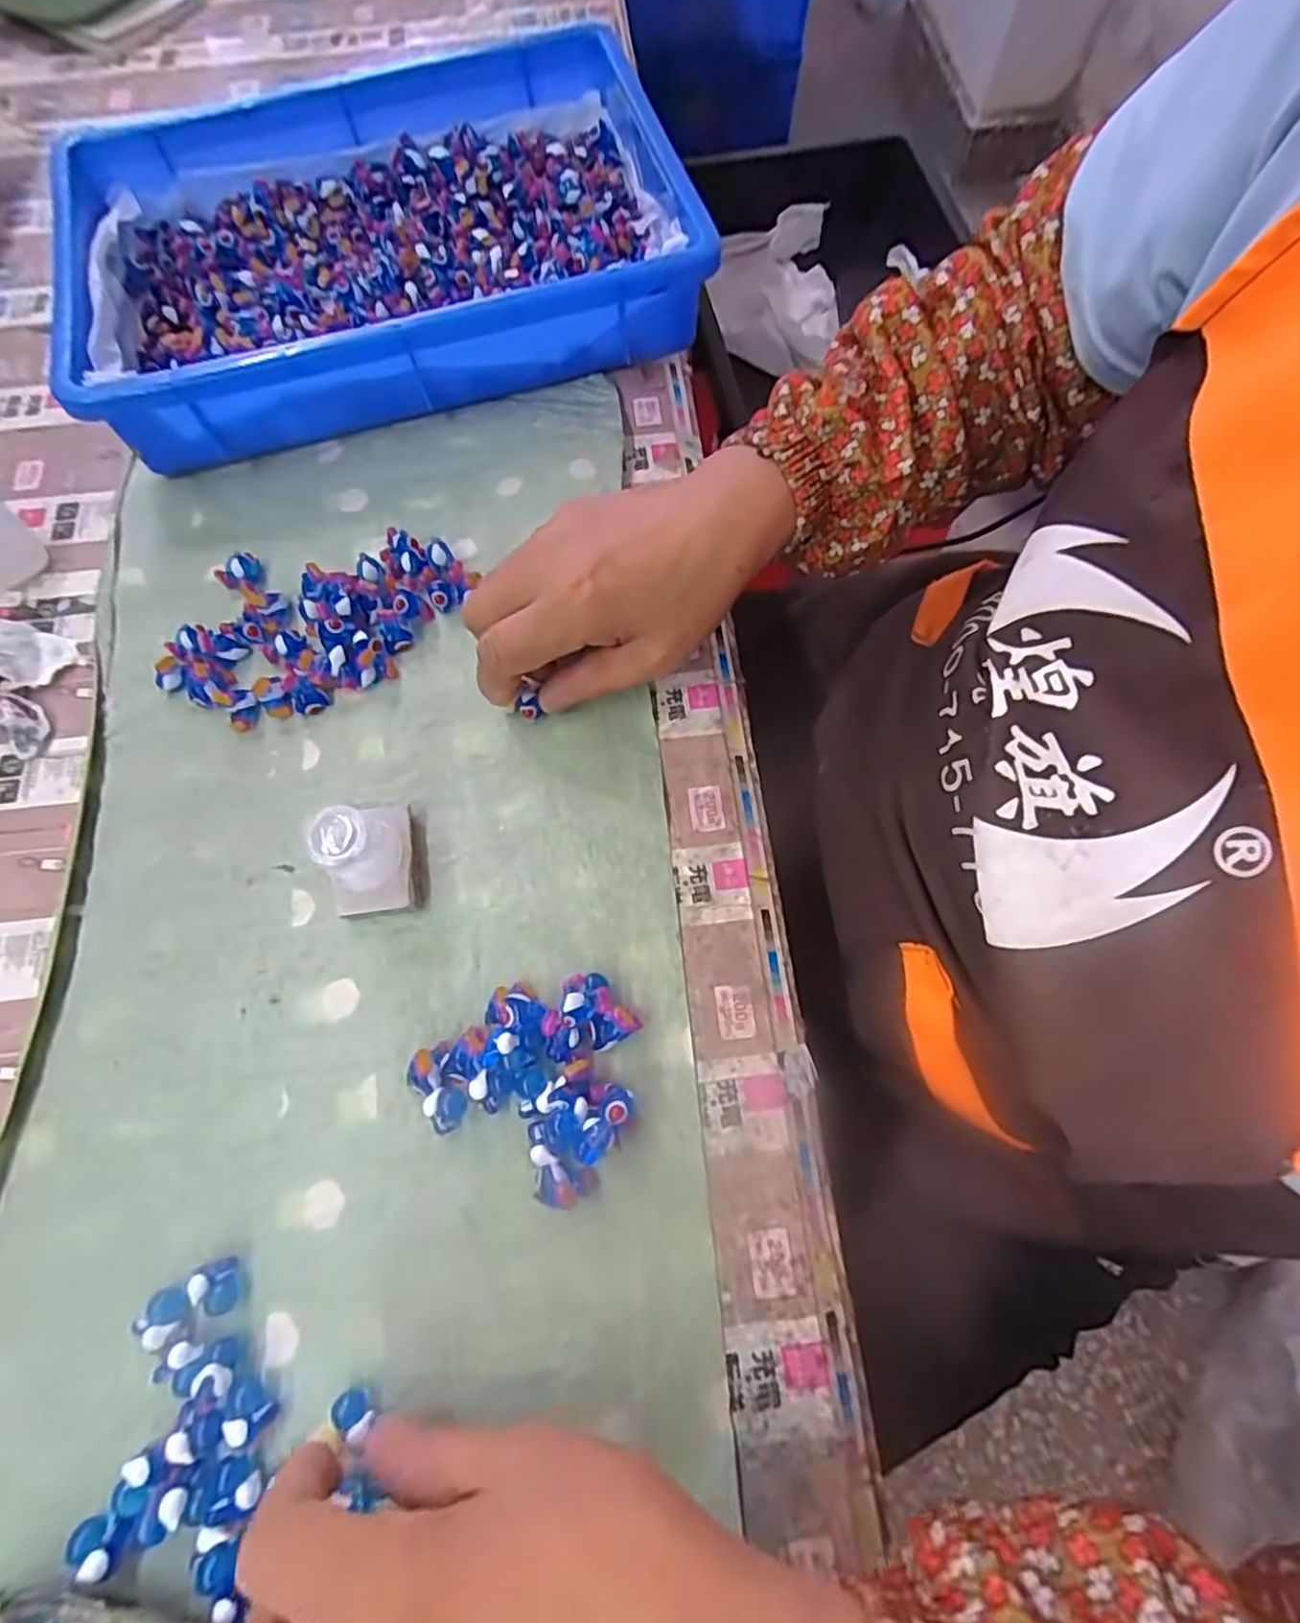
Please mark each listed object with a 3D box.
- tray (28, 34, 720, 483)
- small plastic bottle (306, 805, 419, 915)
[{"bbox_3d":[-0.164,-0.342,0.425,0.343,0.080,0.236,-18,70,-6],"label":"tray"},{"bbox_3d":[-0.128,0.016,0.305,0.033,0.048,0.050,-6,70,-2],"label":"small plastic bottle"}]

